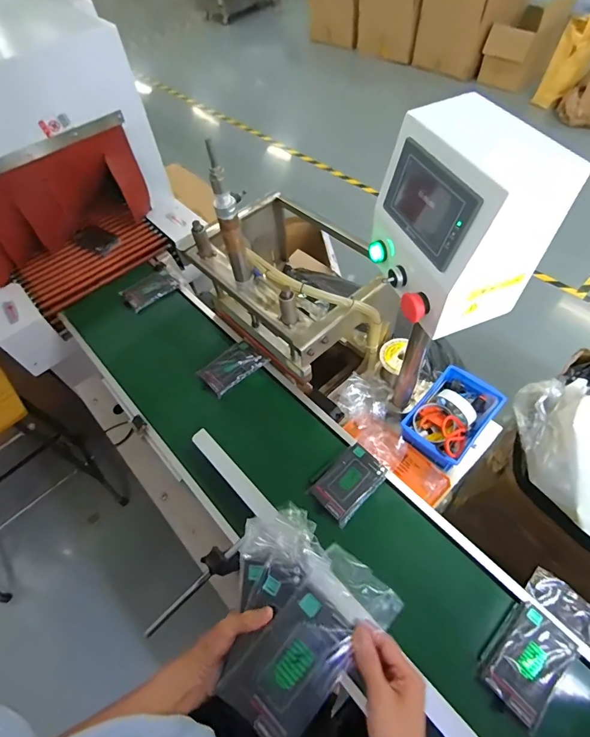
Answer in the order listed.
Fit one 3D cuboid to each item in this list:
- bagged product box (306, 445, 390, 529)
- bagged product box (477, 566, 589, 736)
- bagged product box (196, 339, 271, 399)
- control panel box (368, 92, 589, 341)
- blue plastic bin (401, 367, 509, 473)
[{"bbox_3d":[0.104,0.213,0.724,0.137,0.015,0.087,-40,63,-19],"label":"bagged product box"},{"bbox_3d":[0.366,0.413,0.574,0.094,0.025,0.199,39,67,25],"label":"bagged product box"},{"bbox_3d":[-0.145,-0.005,0.890,0.142,0.021,0.099,-41,63,-20],"label":"bagged product box"},{"bbox_3d":[0.192,-0.181,0.473,0.141,0.191,0.183,-20,58,-8],"label":"control panel box"},{"bbox_3d":[0.341,0.101,0.837,0.140,0.077,0.216,37,67,24],"label":"blue plastic bin"}]

